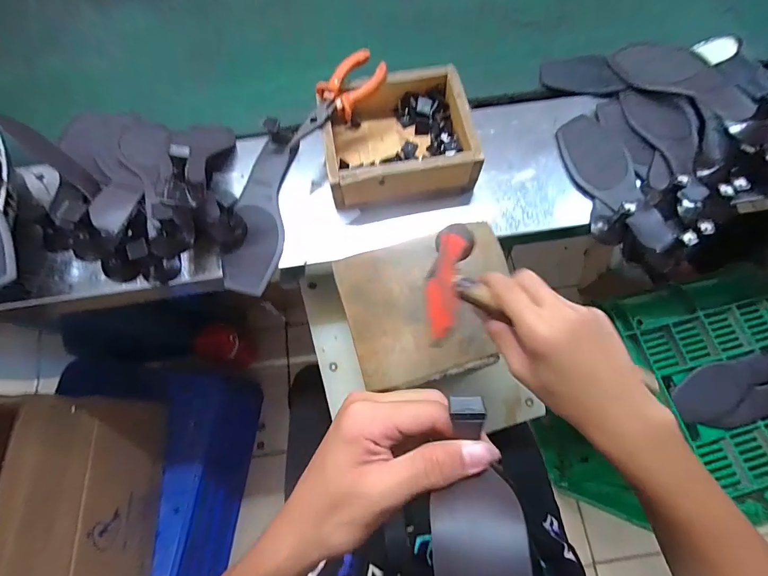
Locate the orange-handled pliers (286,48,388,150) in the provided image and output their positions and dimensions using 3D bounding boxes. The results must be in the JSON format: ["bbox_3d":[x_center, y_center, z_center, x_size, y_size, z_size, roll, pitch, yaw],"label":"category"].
[{"bbox_3d":[-0.056,-0.222,0.451,0.053,0.018,0.155,34,75,12],"label":"orange-handled pliers"}]

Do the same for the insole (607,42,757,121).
[{"bbox_3d":[0.399,-0.283,0.509,0.189,0.011,0.064,44,102,28],"label":"insole"}]

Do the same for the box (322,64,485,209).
[{"bbox_3d":[0.018,-0.197,0.484,0.177,0.064,0.181,-7,71,-1],"label":"box"}]

